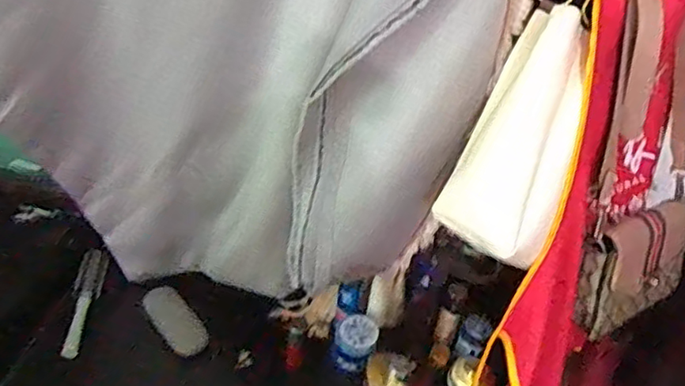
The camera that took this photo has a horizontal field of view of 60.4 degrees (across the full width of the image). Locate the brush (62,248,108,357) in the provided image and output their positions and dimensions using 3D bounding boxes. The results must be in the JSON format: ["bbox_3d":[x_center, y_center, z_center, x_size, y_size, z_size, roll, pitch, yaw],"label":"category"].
[{"bbox_3d":[-0.454,0.190,1.035,0.046,0.017,0.203,5,61,-3],"label":"brush"}]

